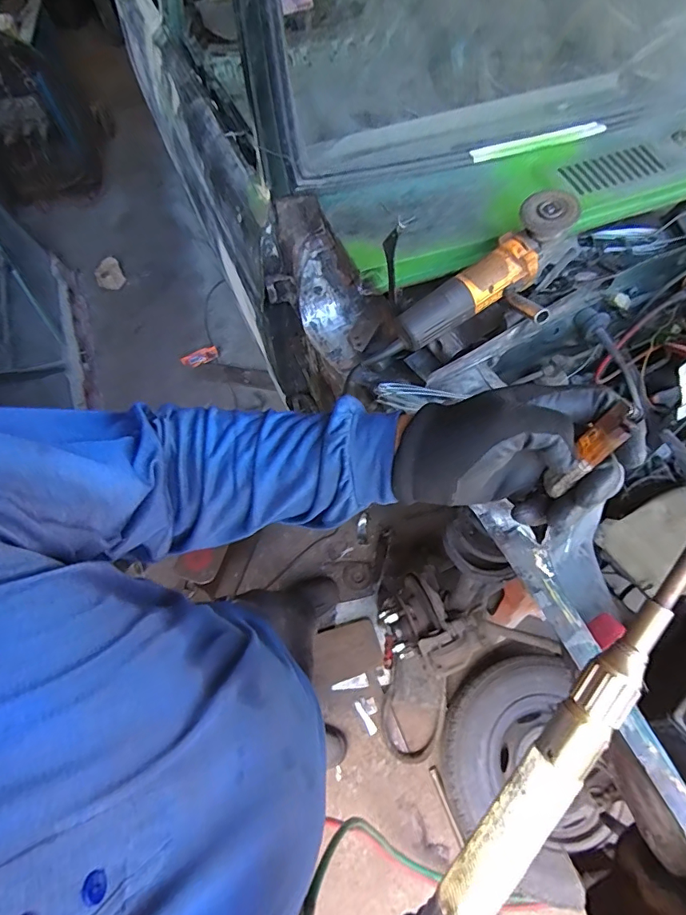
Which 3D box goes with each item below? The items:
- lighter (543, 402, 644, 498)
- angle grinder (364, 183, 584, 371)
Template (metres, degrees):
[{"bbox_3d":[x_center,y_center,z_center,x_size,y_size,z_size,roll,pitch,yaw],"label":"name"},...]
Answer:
[{"bbox_3d":[0.164,-0.004,0.305,0.014,0.076,0.020,-16,57,-46],"label":"lighter"},{"bbox_3d":[0.190,-0.209,0.629,0.336,0.070,0.128,-37,66,6],"label":"angle grinder"}]

